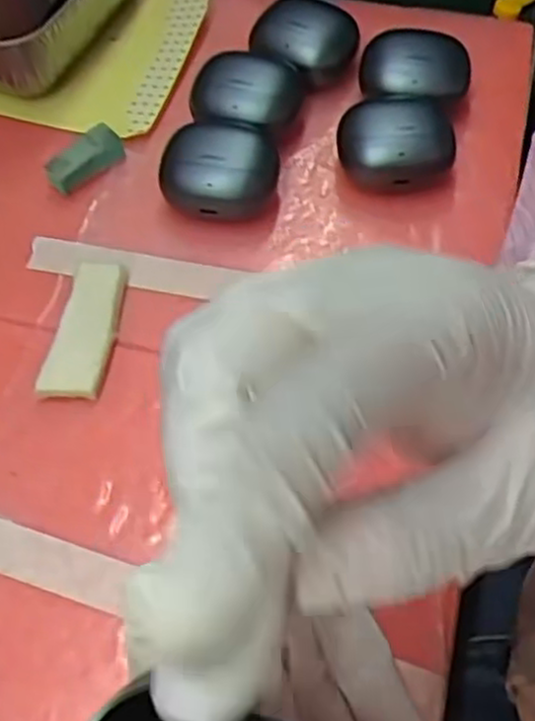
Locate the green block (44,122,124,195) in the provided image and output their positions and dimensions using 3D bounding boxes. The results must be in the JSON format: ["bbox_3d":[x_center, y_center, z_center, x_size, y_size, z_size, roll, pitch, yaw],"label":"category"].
[{"bbox_3d":[-0.091,-0.101,0.385,0.015,0.017,0.040,39,68,20],"label":"green block"}]

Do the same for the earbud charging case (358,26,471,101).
[{"bbox_3d":[0.076,-0.148,0.403,0.055,0.031,0.041,5,61,4],"label":"earbud charging case"}]

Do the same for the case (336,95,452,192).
[{"bbox_3d":[0.062,-0.106,0.380,0.054,0.032,0.044,9,61,6],"label":"case"}]

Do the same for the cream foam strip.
[{"bbox_3d":[-0.080,-0.014,0.343,0.026,0.011,0.068,8,61,5],"label":"cream foam strip"}]

